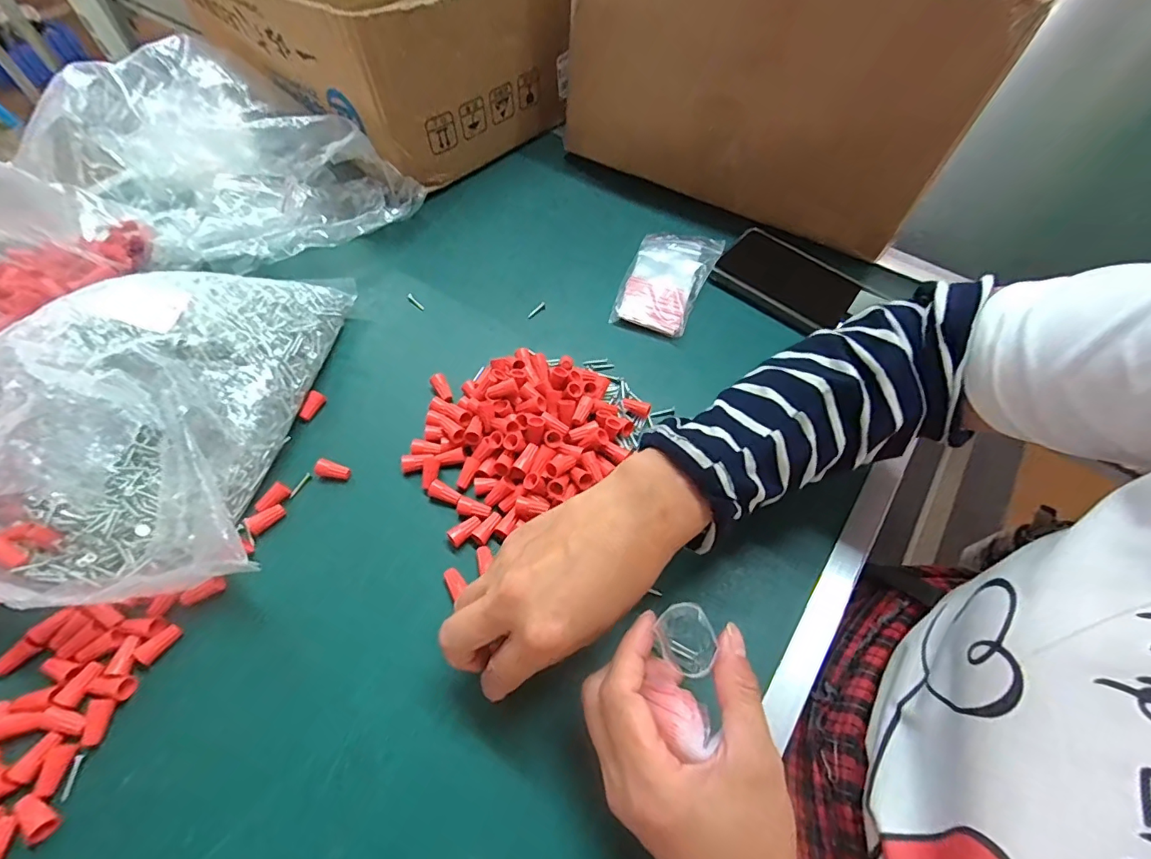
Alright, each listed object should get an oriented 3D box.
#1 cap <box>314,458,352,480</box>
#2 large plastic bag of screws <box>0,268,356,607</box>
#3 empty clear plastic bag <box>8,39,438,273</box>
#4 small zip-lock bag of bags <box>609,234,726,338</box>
[{"bbox_3d":[-0.171,0.028,0.352,0.023,0.009,0.013,10,61,3],"label":"cap"},{"bbox_3d":[-0.286,-0.025,0.323,0.193,0.103,0.257,0,61,-2],"label":"large plastic bag of screws"},{"bbox_3d":[-0.334,-0.248,0.465,0.313,0.076,0.221,36,66,16],"label":"empty clear plastic bag"},{"bbox_3d":[0.081,-0.133,0.447,0.070,0.021,0.115,20,62,9],"label":"small zip-lock bag of bags"}]

